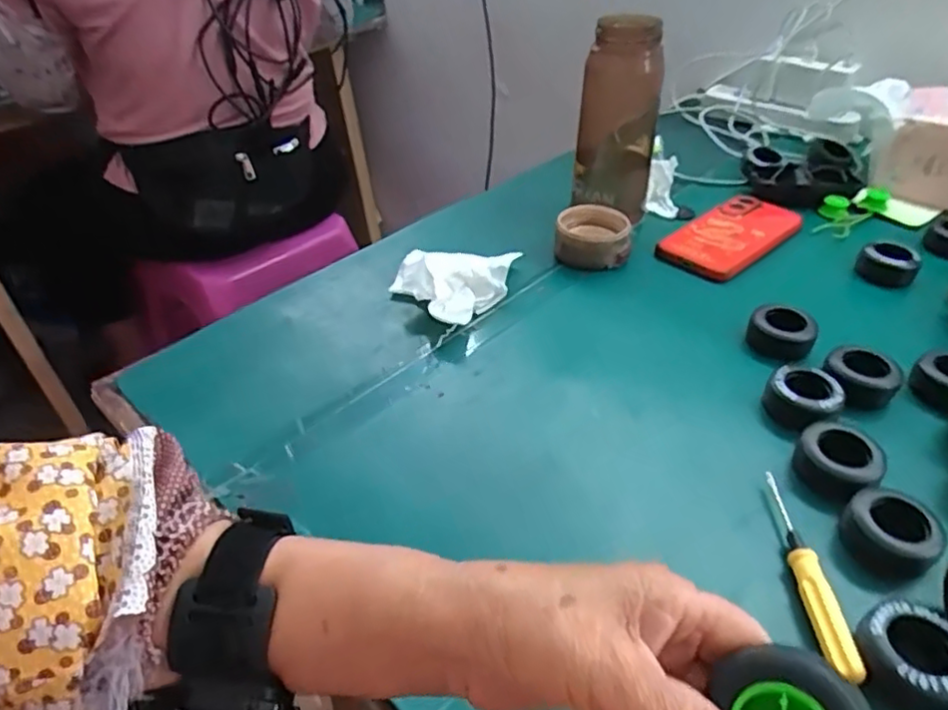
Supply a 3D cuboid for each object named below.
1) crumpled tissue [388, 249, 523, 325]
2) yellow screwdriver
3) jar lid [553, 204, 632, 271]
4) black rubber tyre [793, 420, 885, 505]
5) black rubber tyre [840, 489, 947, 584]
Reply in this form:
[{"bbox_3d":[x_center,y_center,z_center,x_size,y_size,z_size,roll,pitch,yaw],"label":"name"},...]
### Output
[{"bbox_3d":[-0.016,-0.068,0.572,0.084,0.036,0.099,27,46,30],"label":"crumpled tissue"},{"bbox_3d":[0.180,0.120,0.360,0.017,0.020,0.119,0,39,1],"label":"yellow screwdriver"},{"bbox_3d":[0.113,-0.109,0.622,0.067,0.041,0.060,8,39,11],"label":"jar lid"},{"bbox_3d":[0.229,0.068,0.413,0.046,0.031,0.046,0,39,0],"label":"black rubber tyre"},{"bbox_3d":[0.238,0.101,0.374,0.040,0.026,0.043,-6,39,-7],"label":"black rubber tyre"}]

